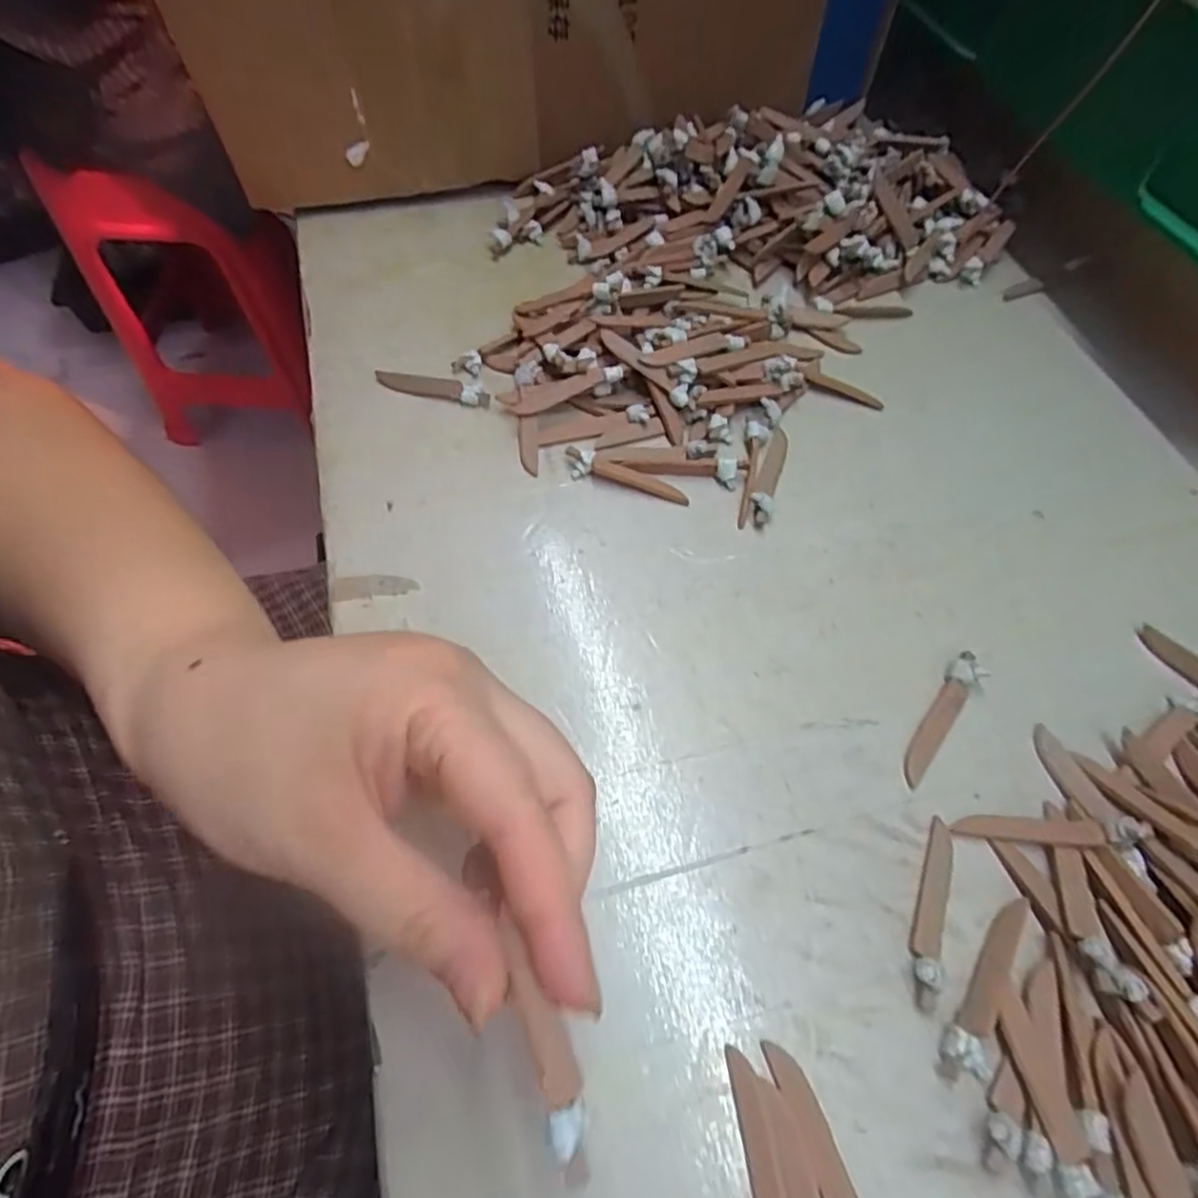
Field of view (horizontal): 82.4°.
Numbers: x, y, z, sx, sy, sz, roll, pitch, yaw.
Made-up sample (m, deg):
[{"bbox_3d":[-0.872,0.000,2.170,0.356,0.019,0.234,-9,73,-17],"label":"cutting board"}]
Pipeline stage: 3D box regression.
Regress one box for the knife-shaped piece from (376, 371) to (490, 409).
[{"bbox_3d":[-0.081,-0.103,0.336,0.058,0.007,0.009,12,61,6],"label":"knife-shaped piece"}]

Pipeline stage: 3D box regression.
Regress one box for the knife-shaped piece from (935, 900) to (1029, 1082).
[{"bbox_3d":[0.120,0.119,0.209,0.012,0.006,0.058,31,65,16],"label":"knife-shaped piece"}]

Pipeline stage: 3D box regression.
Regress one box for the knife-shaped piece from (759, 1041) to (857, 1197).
[{"bbox_3d":[0.063,0.155,0.188,0.010,0.009,0.059,-18,62,-10],"label":"knife-shaped piece"}]

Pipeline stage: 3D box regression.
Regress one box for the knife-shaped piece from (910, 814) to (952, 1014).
[{"bbox_3d":[0.108,0.099,0.220,0.009,0.009,0.059,18,62,10],"label":"knife-shaped piece"}]

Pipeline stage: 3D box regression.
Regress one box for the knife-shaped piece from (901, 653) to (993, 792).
[{"bbox_3d":[0.127,0.043,0.254,0.012,0.008,0.057,37,67,19],"label":"knife-shaped piece"}]

